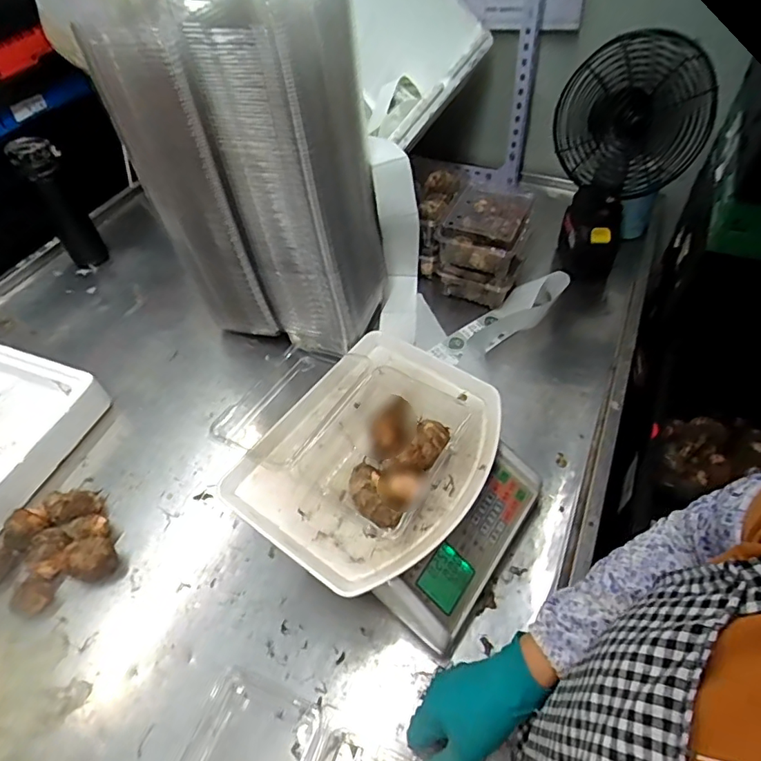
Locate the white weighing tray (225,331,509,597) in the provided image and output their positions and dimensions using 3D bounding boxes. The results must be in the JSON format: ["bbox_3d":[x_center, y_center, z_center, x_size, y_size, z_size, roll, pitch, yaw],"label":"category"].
[{"bbox_3d":[-0.005,0.072,0.563,0.222,0.067,0.286,29,58,23],"label":"white weighing tray"}]

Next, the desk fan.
[{"bbox_3d":[0.348,-0.314,0.758,0.188,0.325,0.116,25,56,21],"label":"desk fan"}]

